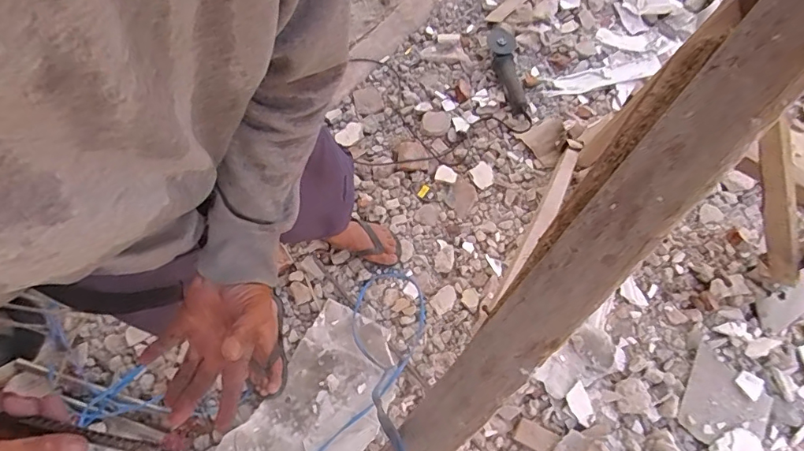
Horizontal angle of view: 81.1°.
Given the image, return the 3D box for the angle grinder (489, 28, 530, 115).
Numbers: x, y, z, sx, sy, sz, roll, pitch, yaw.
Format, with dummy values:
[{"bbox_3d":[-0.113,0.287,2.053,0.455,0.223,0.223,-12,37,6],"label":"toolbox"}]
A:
[{"bbox_3d":[0.342,-0.516,1.518,0.089,0.098,0.332,-6,70,-1],"label":"angle grinder"}]

